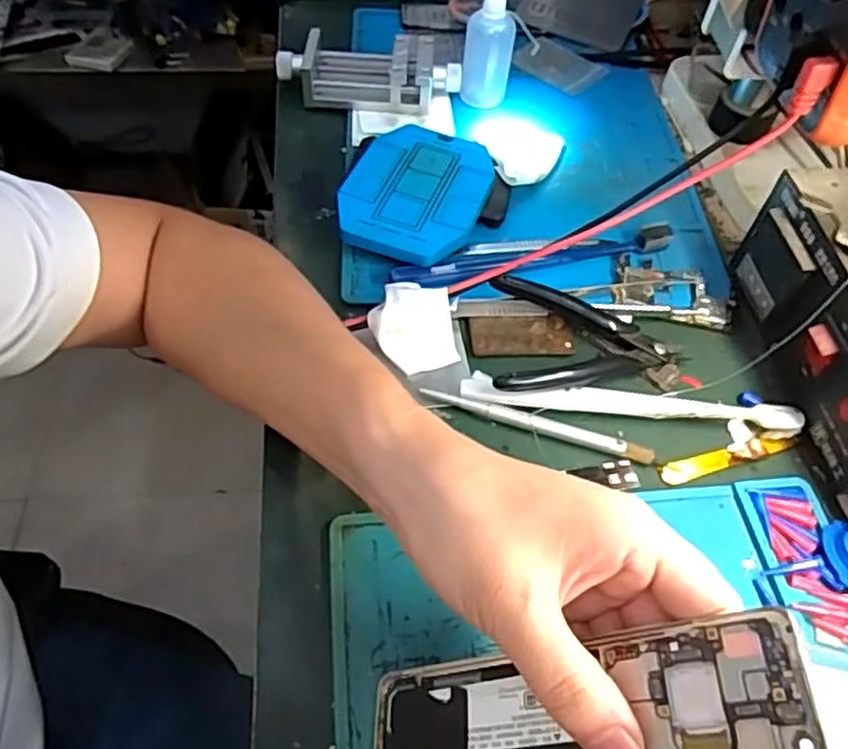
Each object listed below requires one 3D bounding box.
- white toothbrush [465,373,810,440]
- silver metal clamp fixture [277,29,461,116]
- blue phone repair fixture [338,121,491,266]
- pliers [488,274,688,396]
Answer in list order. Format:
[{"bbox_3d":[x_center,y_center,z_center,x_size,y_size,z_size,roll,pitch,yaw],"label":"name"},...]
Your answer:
[{"bbox_3d":[0.112,0.018,0.383,0.181,0.011,0.020,8,53,2],"label":"white toothbrush"},{"bbox_3d":[-0.042,-0.230,0.534,0.137,0.035,0.052,-3,54,-6],"label":"silver metal clamp fixture"},{"bbox_3d":[-0.005,-0.118,0.463,0.087,0.025,0.117,16,54,8],"label":"blue phone repair fixture"},{"bbox_3d":[0.095,-0.018,0.396,0.110,0.025,0.069,3,53,-1],"label":"pliers"}]

